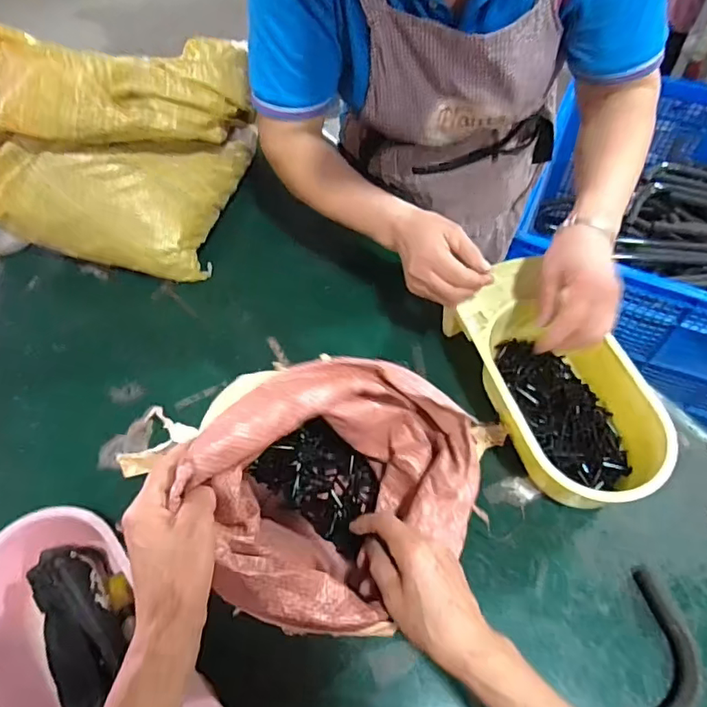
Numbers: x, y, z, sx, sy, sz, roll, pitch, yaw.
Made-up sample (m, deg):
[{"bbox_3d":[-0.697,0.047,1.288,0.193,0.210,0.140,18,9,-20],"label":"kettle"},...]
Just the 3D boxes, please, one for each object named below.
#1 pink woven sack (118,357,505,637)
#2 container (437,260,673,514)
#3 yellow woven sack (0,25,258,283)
[{"bbox_3d":[-0.014,0.123,0.477,0.207,0.218,0.232,33,65,21],"label":"pink woven sack"},{"bbox_3d":[0.219,0.034,0.592,0.141,0.098,0.270,-18,59,-9],"label":"container"},{"bbox_3d":[-0.327,-0.284,0.720,0.343,0.255,0.279,6,58,6],"label":"yellow woven sack"}]

